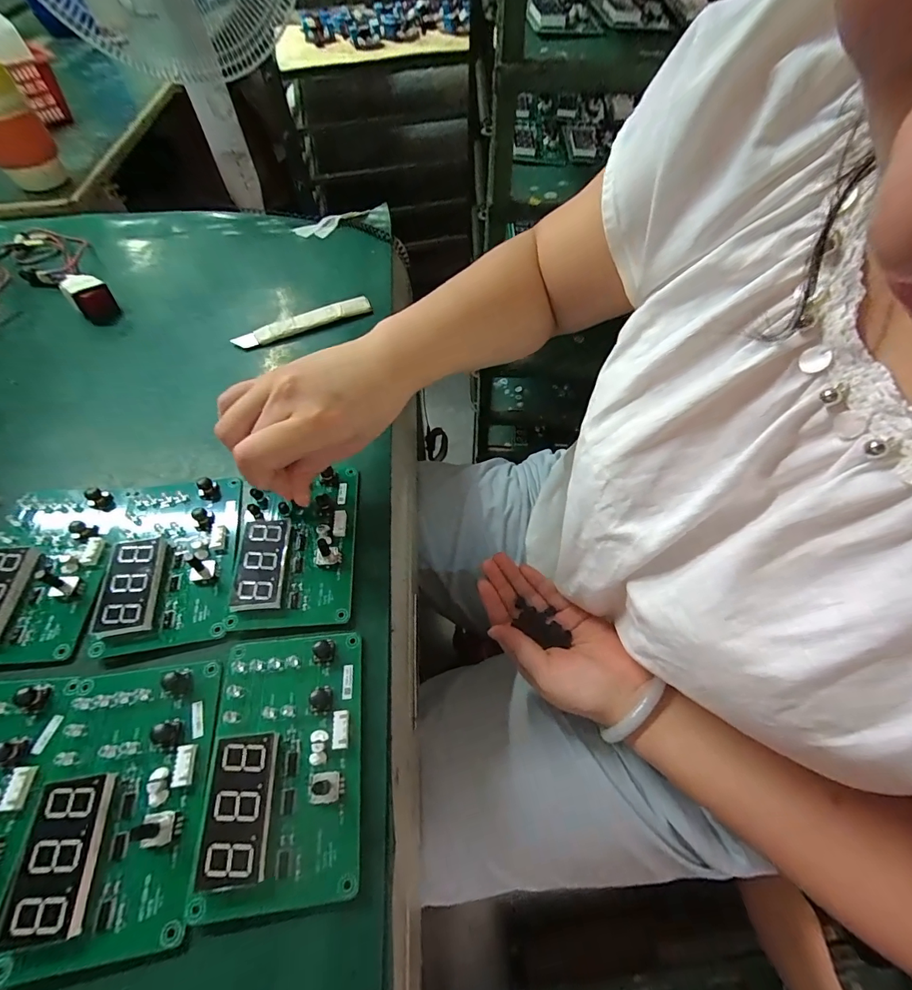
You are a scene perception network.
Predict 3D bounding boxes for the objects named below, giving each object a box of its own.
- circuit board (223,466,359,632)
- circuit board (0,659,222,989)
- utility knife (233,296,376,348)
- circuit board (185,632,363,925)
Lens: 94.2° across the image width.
[{"bbox_3d":[-0.107,0.028,0.288,0.073,0.013,0.116,-2,57,-2],"label":"circuit board"},{"bbox_3d":[-0.167,0.149,0.211,0.075,0.012,0.121,-8,57,-6],"label":"circuit board"},{"bbox_3d":[-0.150,-0.172,0.419,0.135,0.009,0.022,-25,60,-16],"label":"utility knife"},{"bbox_3d":[-0.089,0.135,0.221,0.074,0.014,0.120,-6,57,-5],"label":"circuit board"}]

